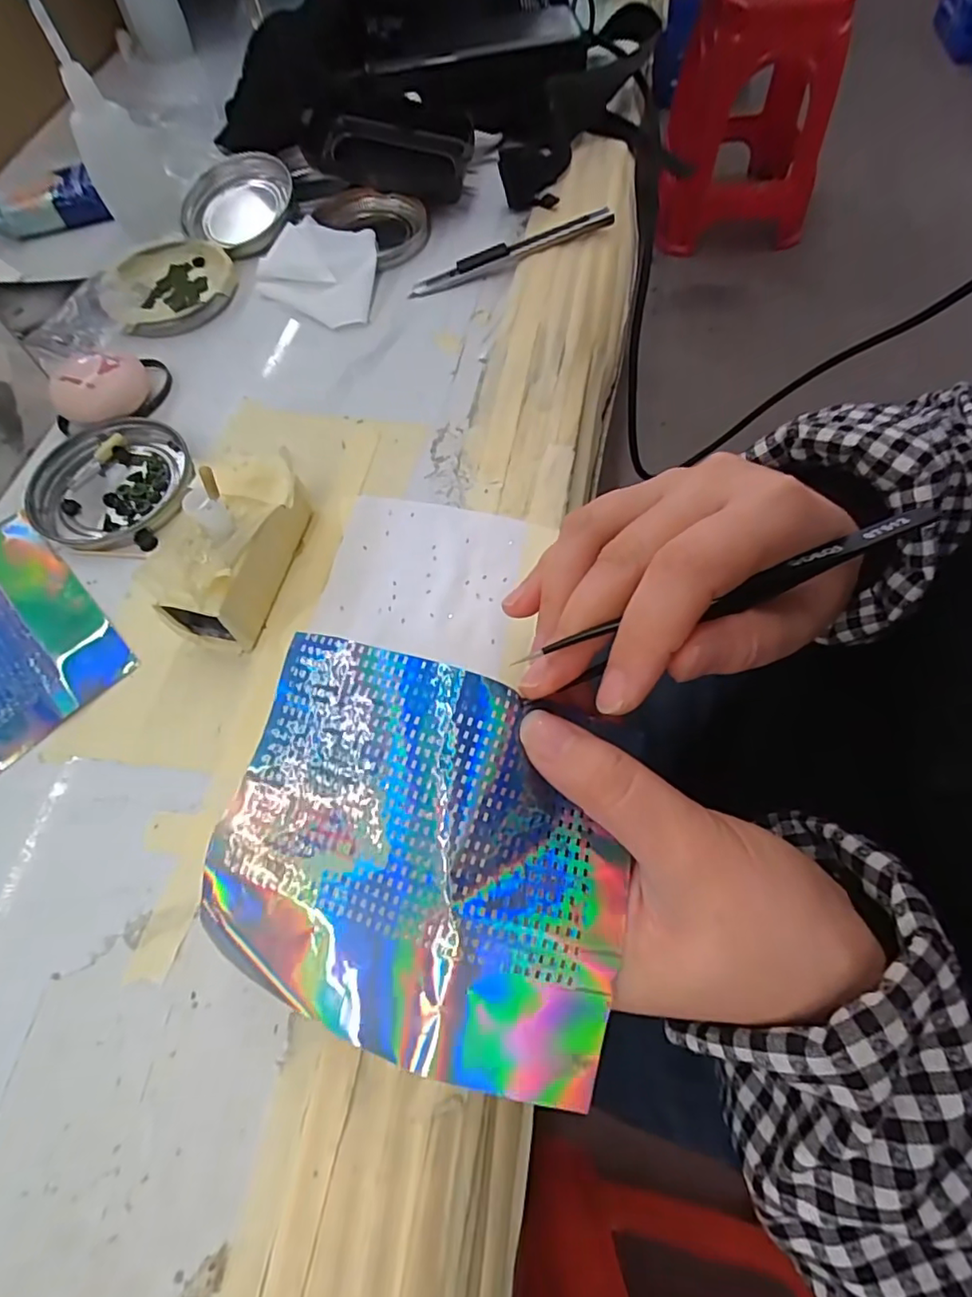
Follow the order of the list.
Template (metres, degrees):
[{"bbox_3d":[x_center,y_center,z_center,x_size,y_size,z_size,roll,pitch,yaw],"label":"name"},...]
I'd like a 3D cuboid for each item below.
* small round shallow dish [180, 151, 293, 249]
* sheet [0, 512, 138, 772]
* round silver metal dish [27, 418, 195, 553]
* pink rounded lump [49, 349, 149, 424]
[{"bbox_3d":[-0.171,-0.302,0.376,0.076,0.019,0.084,-8,65,-1],"label":"small round shallow dish"},{"bbox_3d":[-0.216,-0.007,0.250,0.073,0.008,0.112,-41,69,-15],"label":"sheet"},{"bbox_3d":[-0.194,-0.083,0.287,0.081,0.012,0.075,-1,65,2],"label":"round silver metal dish"},{"bbox_3d":[-0.206,-0.139,0.298,0.047,0.024,0.025,-30,67,-11],"label":"pink rounded lump"}]

